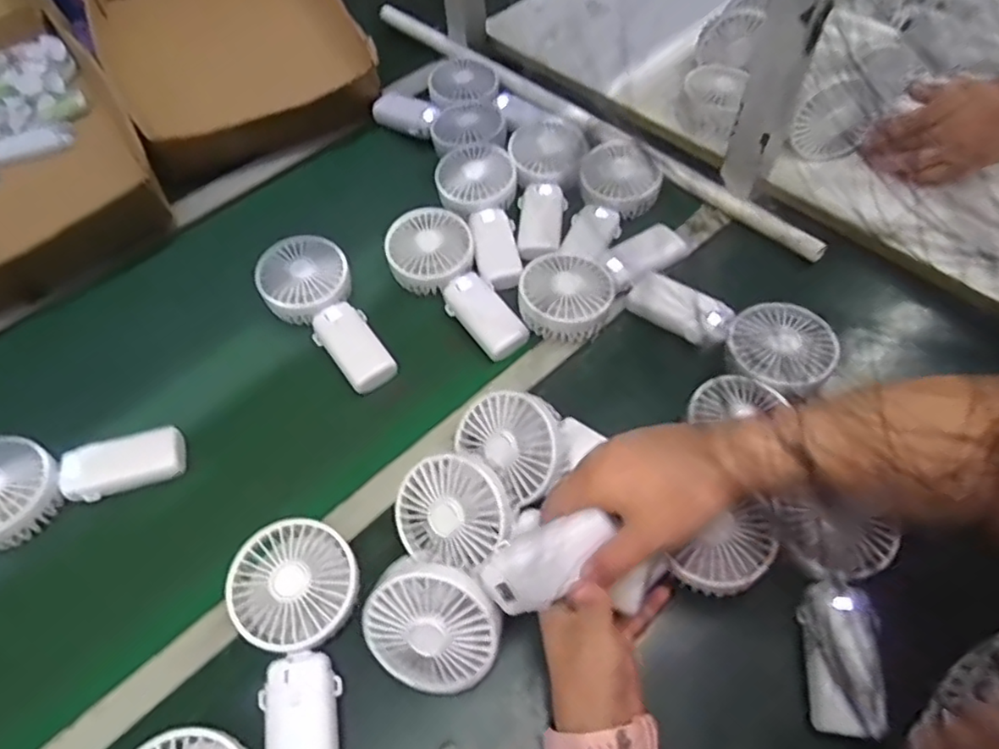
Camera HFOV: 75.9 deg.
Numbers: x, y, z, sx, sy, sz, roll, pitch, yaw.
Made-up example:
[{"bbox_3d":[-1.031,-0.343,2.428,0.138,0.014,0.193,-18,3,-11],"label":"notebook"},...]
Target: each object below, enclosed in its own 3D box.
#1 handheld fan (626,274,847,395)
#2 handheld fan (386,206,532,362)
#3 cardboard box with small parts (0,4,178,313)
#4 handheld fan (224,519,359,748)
[{"bbox_3d":[0.211,-0.048,0.580,0.086,0.034,0.186,-37,62,-21],"label":"handheld fan"},{"bbox_3d":[-0.039,-0.091,0.647,0.086,0.037,0.179,-35,74,-20],"label":"handheld fan"},{"bbox_3d":[-0.636,-0.284,0.811,0.310,0.071,0.525,-31,60,-18],"label":"cardboard box with small parts"},{"bbox_3d":[-0.138,0.198,0.446,0.085,0.032,0.184,-10,68,-5],"label":"handheld fan"}]

